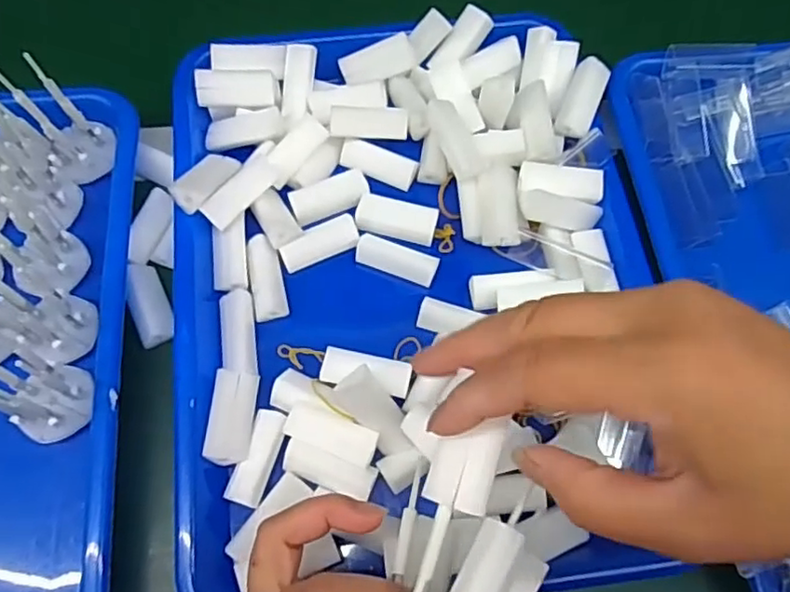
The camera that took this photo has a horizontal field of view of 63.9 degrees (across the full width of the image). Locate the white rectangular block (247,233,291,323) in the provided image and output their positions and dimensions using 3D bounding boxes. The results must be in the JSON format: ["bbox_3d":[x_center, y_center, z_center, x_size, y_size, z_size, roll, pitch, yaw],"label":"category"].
[{"bbox_3d":[-0.071,-0.010,0.350,0.019,0.013,0.046,-10,68,-6],"label":"white rectangular block"}]

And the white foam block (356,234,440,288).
[{"bbox_3d":[0.001,-0.021,0.360,0.045,0.011,0.018,17,68,6],"label":"white foam block"}]

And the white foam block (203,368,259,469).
[{"bbox_3d":[-0.081,0.060,0.316,0.020,0.015,0.046,1,67,-1],"label":"white foam block"}]

